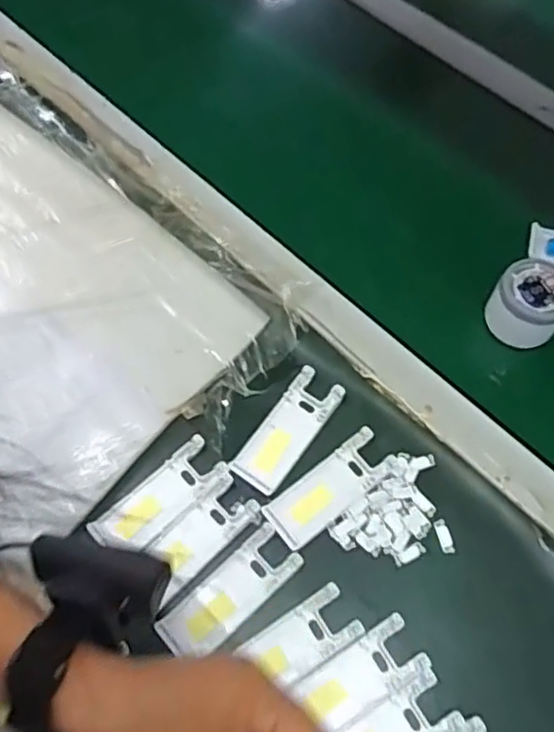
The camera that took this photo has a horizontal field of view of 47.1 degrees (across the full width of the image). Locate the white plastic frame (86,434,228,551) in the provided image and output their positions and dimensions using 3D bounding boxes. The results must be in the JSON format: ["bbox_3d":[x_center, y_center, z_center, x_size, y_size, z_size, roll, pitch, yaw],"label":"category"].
[{"bbox_3d":[-0.088,0.100,0.477,0.104,0.014,0.039,-37,69,-17],"label":"white plastic frame"}]

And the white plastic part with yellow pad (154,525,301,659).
[{"bbox_3d":[-0.033,0.160,0.447,0.103,0.008,0.042,-37,69,-17],"label":"white plastic part with yellow pad"}]

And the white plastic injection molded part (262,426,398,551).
[{"bbox_3d":[0.041,0.092,0.479,0.104,0.006,0.040,-35,69,-16],"label":"white plastic injection molded part"}]

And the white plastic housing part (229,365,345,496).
[{"bbox_3d":[0.009,0.050,0.499,0.039,0.008,0.103,33,68,15],"label":"white plastic housing part"}]

